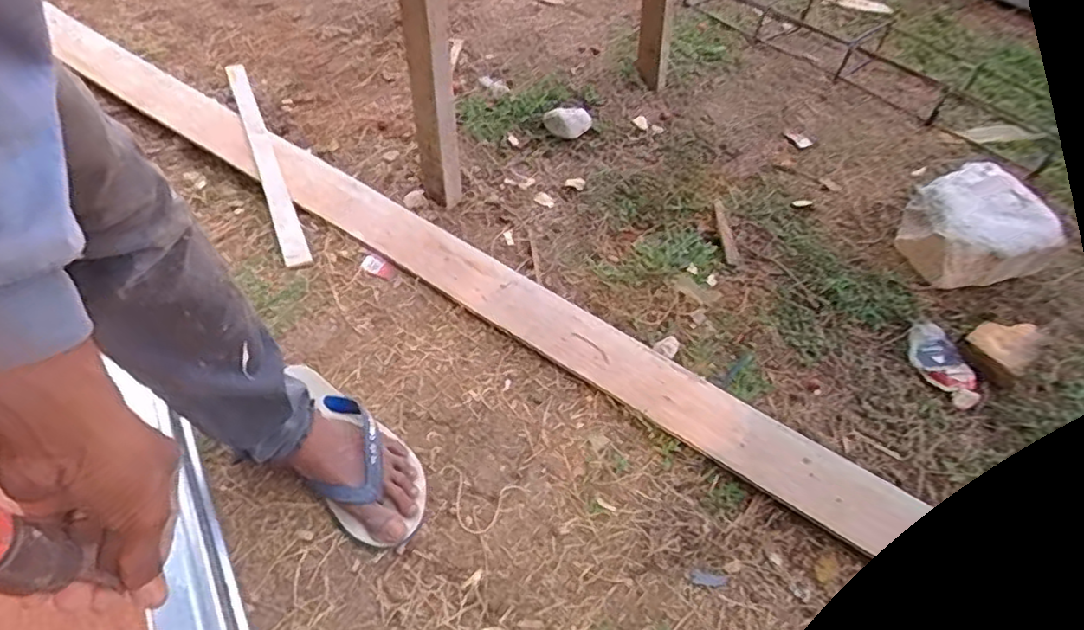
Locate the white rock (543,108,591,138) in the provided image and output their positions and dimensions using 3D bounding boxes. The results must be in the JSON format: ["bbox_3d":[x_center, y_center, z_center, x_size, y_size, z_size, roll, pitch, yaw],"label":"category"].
[{"bbox_3d":[0.047,-0.353,1.153,0.084,0.039,0.053,-2,50,-7],"label":"white rock"}]

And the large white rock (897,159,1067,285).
[{"bbox_3d":[0.659,-0.137,0.976,0.189,0.102,0.170,5,49,-2],"label":"large white rock"}]

